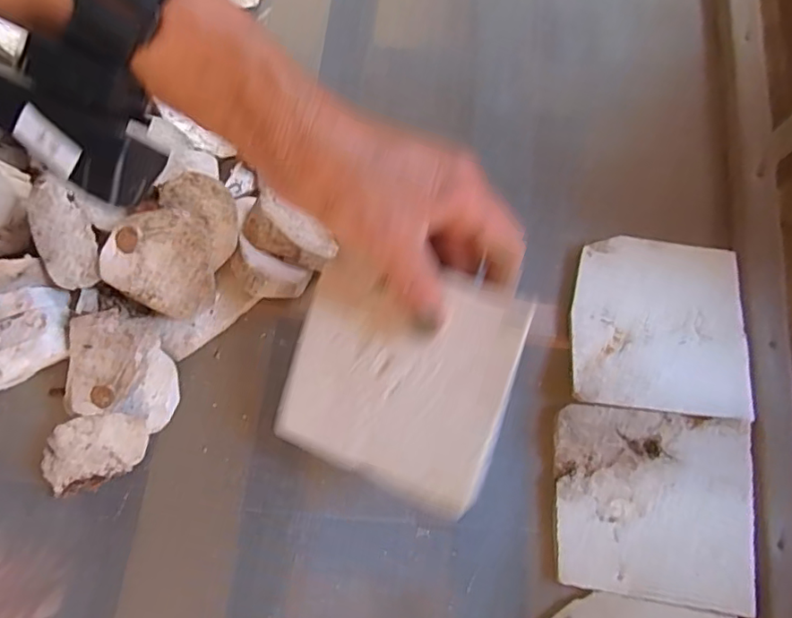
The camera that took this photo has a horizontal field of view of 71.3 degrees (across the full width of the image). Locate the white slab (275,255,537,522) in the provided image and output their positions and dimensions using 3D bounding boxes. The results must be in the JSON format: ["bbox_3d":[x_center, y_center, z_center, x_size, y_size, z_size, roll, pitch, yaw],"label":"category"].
[{"bbox_3d":[-0.002,0.035,0.278,0.112,0.006,0.111,20,102,20],"label":"white slab"}]

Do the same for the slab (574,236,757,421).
[{"bbox_3d":[0.168,0.009,0.351,0.108,0.006,0.112,6,76,2],"label":"slab"}]

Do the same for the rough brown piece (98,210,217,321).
[{"bbox_3d":[-0.137,-0.026,0.323,0.060,0.022,0.060,-1,102,-4],"label":"rough brown piece"}]

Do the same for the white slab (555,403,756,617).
[{"bbox_3d":[0.152,0.116,0.328,0.109,0.004,0.106,5,79,8],"label":"white slab"}]

